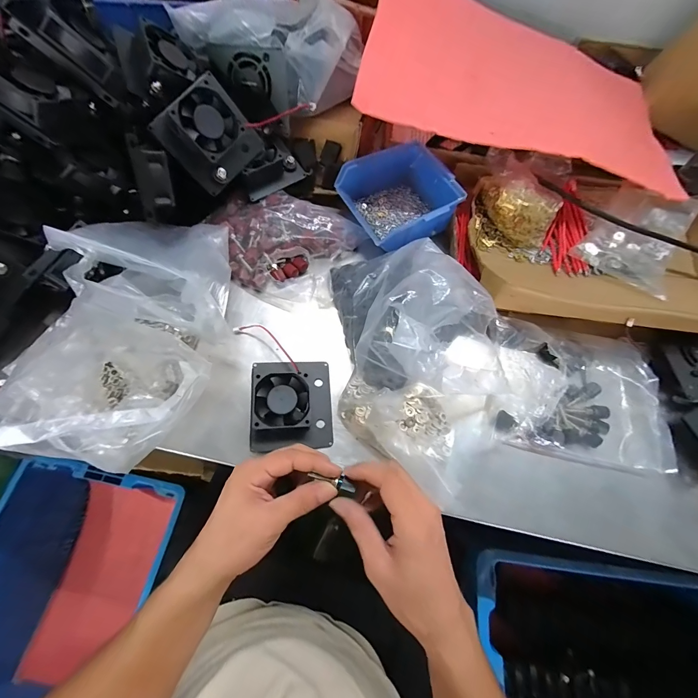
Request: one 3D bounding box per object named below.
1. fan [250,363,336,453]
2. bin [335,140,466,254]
[{"bbox_3d":[-0.064,0.058,0.357,0.085,0.029,0.098,-3,69,-4],"label":"fan"},{"bbox_3d":[0.068,-0.206,0.451,0.134,0.065,0.134,-31,73,-14],"label":"bin"}]

